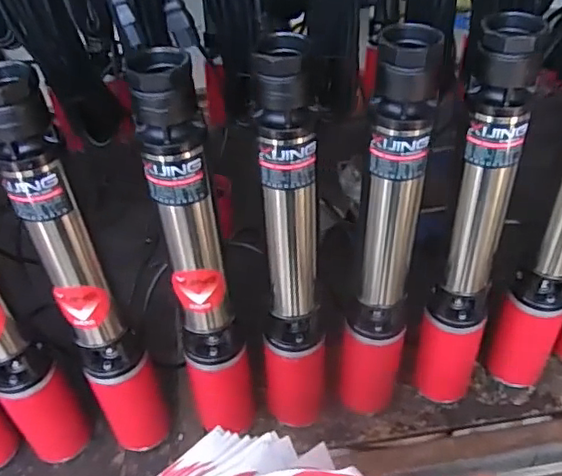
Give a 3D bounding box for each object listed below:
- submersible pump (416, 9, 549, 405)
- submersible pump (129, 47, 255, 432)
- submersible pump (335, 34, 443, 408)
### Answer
[{"bbox_3d":[0.212,0.021,0.660,0.076,0.506,0.069,16,47,20],"label":"submersible pump"},{"bbox_3d":[-0.091,0.054,0.645,0.081,0.507,0.068,-12,44,-8],"label":"submersible pump"},{"bbox_3d":[0.111,0.026,0.660,0.078,0.508,0.072,9,45,13],"label":"submersible pump"}]

